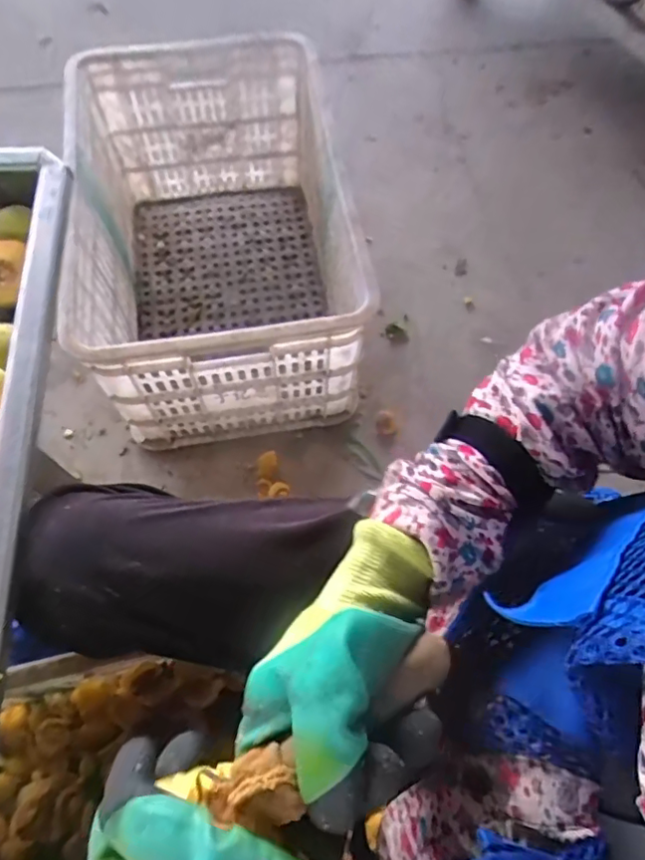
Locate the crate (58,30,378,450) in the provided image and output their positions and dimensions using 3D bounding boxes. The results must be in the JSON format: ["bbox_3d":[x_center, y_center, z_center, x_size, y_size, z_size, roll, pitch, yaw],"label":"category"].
[{"bbox_3d":[-0.156,-0.288,0.848,0.337,0.287,0.545,-8,66,-6],"label":"crate"}]

